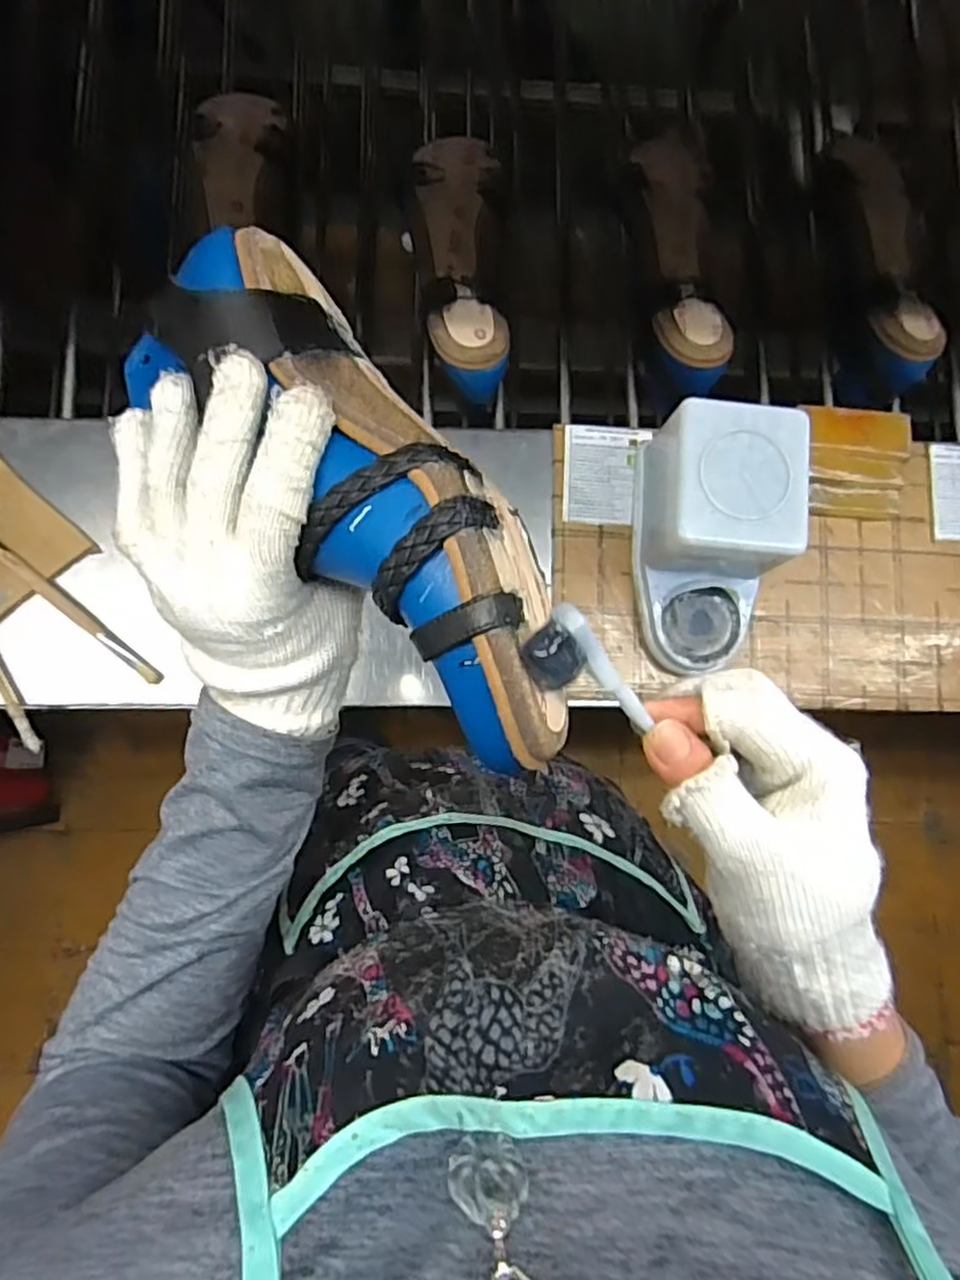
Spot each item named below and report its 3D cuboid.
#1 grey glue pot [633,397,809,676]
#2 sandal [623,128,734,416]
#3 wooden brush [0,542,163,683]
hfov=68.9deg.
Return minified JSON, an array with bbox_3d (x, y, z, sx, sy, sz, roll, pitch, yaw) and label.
[{"bbox_3d":[0.178,-0.071,0.533,0.102,0.105,0.185,2,82,-4],"label":"grey glue pot"},{"bbox_3d":[0.169,-0.333,0.634,0.078,0.087,0.250,-1,82,-4],"label":"sandal"},{"bbox_3d":[-0.353,-0.053,0.540,0.268,0.010,0.013,39,81,2],"label":"wooden brush"}]

